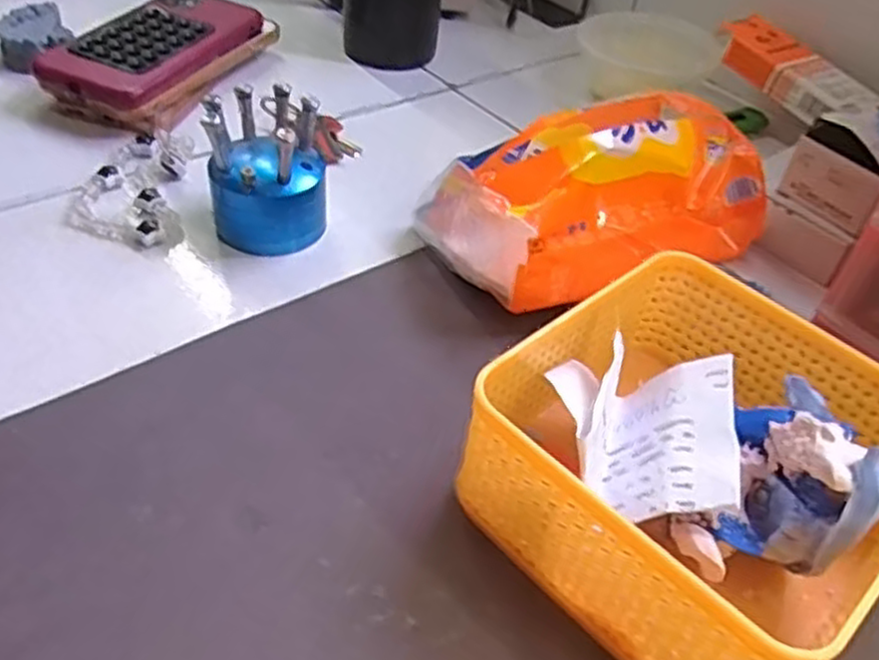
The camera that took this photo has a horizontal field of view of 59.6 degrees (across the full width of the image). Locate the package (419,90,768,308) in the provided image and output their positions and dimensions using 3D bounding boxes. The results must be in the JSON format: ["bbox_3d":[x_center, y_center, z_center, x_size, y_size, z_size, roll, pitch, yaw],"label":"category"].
[{"bbox_3d":[0.088,-0.066,0.392,0.177,0.079,0.078,-21,50,-27],"label":"package"}]

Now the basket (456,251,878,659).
[{"bbox_3d":[0.093,0.047,0.279,0.133,0.066,0.133,-30,55,-33],"label":"basket"}]

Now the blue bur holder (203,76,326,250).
[{"bbox_3d":[-0.089,-0.082,0.394,0.059,0.068,0.048,-6,45,-14],"label":"blue bur holder"}]

